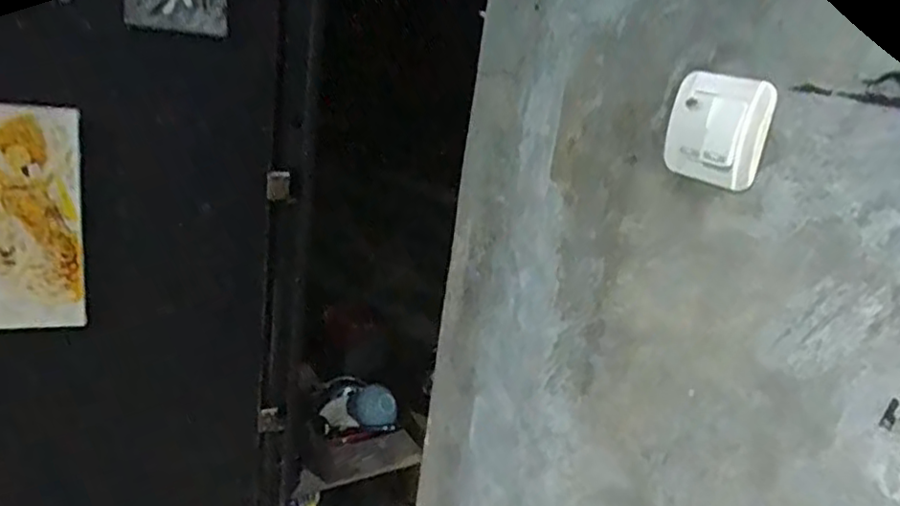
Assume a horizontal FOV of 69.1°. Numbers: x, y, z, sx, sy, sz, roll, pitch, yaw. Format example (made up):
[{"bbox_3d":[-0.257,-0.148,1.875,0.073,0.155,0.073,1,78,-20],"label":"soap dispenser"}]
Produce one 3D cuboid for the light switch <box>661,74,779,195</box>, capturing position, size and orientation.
[{"bbox_3d":[0.199,-0.095,0.496,0.011,0.080,0.082,-3,21,-33],"label":"light switch"}]

